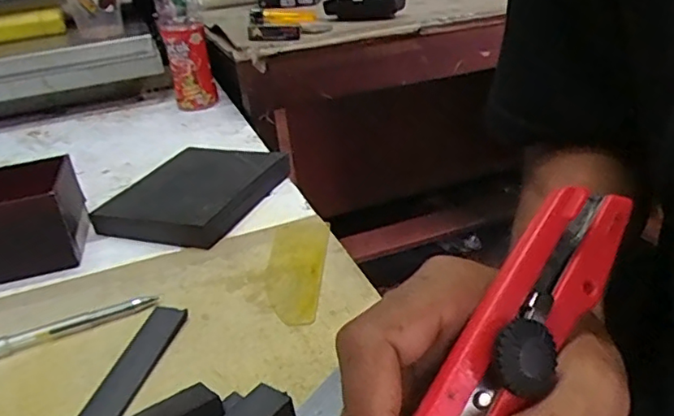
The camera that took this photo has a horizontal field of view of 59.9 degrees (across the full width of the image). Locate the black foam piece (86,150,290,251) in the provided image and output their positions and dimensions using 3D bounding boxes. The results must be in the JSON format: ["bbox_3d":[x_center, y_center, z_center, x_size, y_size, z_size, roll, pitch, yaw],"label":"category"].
[{"bbox_3d":[-0.126,-0.017,0.529,0.130,0.022,0.149,7,30,25],"label":"black foam piece"}]

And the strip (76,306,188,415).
[{"bbox_3d":[-0.117,0.093,0.331,0.024,0.007,0.106,0,28,14],"label":"strip"}]

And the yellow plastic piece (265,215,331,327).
[{"bbox_3d":[-0.029,0.039,0.414,0.041,0.004,0.133,-4,27,5],"label":"yellow plastic piece"}]

